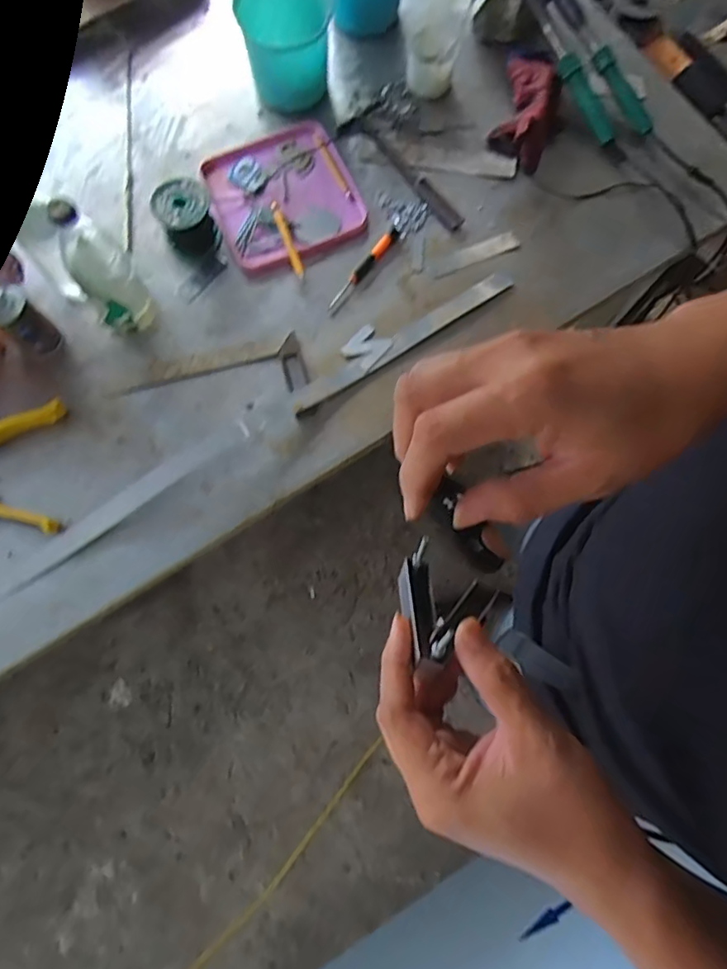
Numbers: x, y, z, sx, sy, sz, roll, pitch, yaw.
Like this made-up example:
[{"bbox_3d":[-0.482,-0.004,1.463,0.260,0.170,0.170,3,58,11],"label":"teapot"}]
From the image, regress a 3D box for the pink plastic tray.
[{"bbox_3d":[-0.107,-0.389,0.754,0.187,0.015,0.195,-25,79,-6],"label":"pink plastic tray"}]

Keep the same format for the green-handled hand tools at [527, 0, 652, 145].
[{"bbox_3d":[0.291,-0.601,0.781,0.088,0.028,0.285,-37,97,-8],"label":"green-handled hand tools"}]

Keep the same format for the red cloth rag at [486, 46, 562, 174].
[{"bbox_3d":[0.224,-0.522,0.778,0.076,0.042,0.189,14,78,2],"label":"red cloth rag"}]

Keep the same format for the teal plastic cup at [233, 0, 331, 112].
[{"bbox_3d":[-0.102,-0.588,0.756,0.111,0.111,0.108,0,77,-1],"label":"teal plastic cup"}]

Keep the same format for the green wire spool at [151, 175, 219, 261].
[{"bbox_3d":[-0.221,-0.335,0.716,0.066,0.065,0.065,0,78,-1],"label":"green wire spool"}]

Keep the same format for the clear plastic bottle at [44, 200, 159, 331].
[{"bbox_3d":[-0.293,-0.247,0.642,0.067,0.170,0.061,38,80,7],"label":"clear plastic bottle"}]

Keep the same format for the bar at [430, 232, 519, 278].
[{"bbox_3d":[0.145,-0.305,0.749,0.123,0.007,0.023,-21,79,-5],"label":"bar"}]

